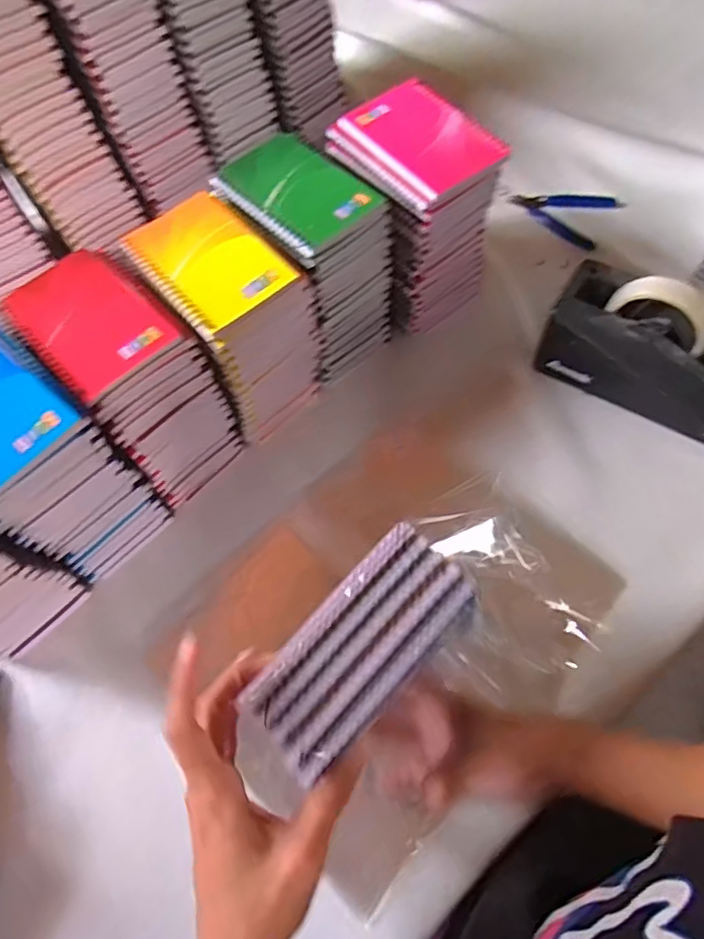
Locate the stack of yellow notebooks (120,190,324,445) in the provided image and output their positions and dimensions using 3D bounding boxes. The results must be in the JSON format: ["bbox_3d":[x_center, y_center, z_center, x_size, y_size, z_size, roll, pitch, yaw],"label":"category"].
[{"bbox_3d":[-0.108,-0.127,0.529,0.134,0.176,0.098,41,73,20],"label":"stack of yellow notebooks"}]

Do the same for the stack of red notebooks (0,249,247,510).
[{"bbox_3d":[-0.188,-0.078,0.505,0.093,0.167,0.144,-41,69,-15],"label":"stack of red notebooks"}]

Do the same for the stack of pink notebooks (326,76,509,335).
[{"bbox_3d":[0.059,-0.243,0.572,0.103,0.191,0.129,-34,67,-13],"label":"stack of pink notebooks"}]

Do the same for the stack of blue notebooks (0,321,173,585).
[{"bbox_3d":[-0.244,-0.007,0.468,0.094,0.184,0.126,-43,69,-16],"label":"stack of blue notebooks"}]

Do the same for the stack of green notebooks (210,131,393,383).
[{"bbox_3d":[-0.038,-0.195,0.553,0.101,0.169,0.133,-34,67,-13],"label":"stack of green notebooks"}]

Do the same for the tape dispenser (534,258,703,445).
[{"bbox_3d":[0.279,-0.105,0.528,0.199,0.114,0.076,32,70,17],"label":"tape dispenser"}]

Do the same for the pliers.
[{"bbox_3d":[0.264,-0.318,0.702,0.100,0.007,0.118,-42,69,-16],"label":"pliers"}]

